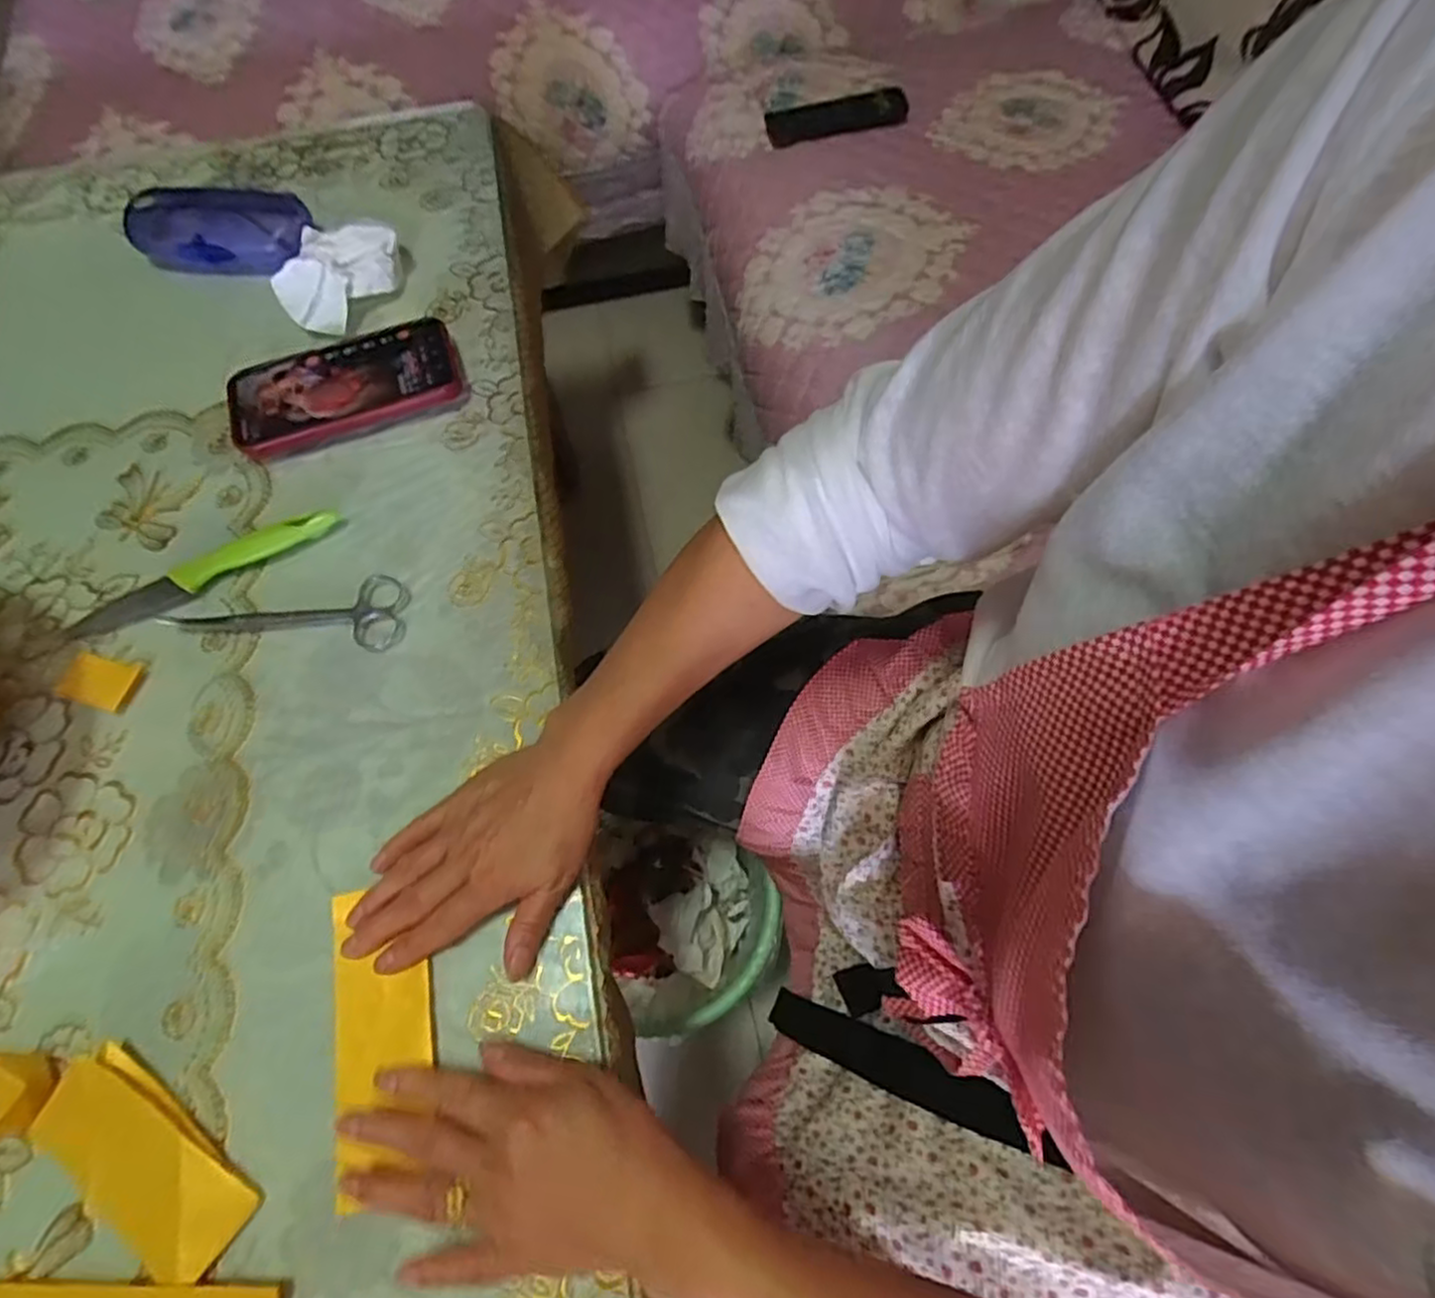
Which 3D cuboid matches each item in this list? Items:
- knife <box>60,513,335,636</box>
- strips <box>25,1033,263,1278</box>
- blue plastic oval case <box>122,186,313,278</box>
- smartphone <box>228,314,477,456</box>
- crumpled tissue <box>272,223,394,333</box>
[{"bbox_3d":[-0.352,-0.050,0.487,0.189,0.015,0.027,-23,68,-6],"label":"knife"},{"bbox_3d":[-0.281,0.251,0.344,0.115,0.021,0.046,34,73,15],"label":"strips"},{"bbox_3d":[-0.417,-0.352,0.599,0.153,0.036,0.065,7,68,6],"label":"blue plastic oval case"},{"bbox_3d":[-0.279,-0.199,0.532,0.167,0.018,0.076,-17,73,-4],"label":"smartphone"},{"bbox_3d":[-0.305,-0.296,0.569,0.084,0.046,0.080,-1,67,2],"label":"crumpled tissue"}]

